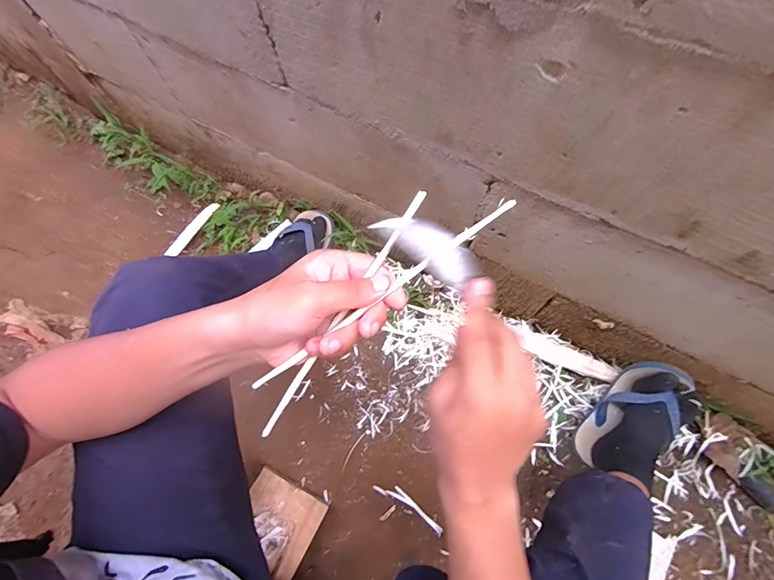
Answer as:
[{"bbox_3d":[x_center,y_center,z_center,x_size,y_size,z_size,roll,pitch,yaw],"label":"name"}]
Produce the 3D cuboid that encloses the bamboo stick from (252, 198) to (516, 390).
[{"bbox_3d":[-0.005,0.006,0.280,0.228,0.005,0.006,-36,76,5],"label":"bamboo stick"}]

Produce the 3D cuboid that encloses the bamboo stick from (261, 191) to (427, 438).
[{"bbox_3d":[-0.036,0.023,0.293,0.008,0.004,0.224,36,98,10],"label":"bamboo stick"}]

